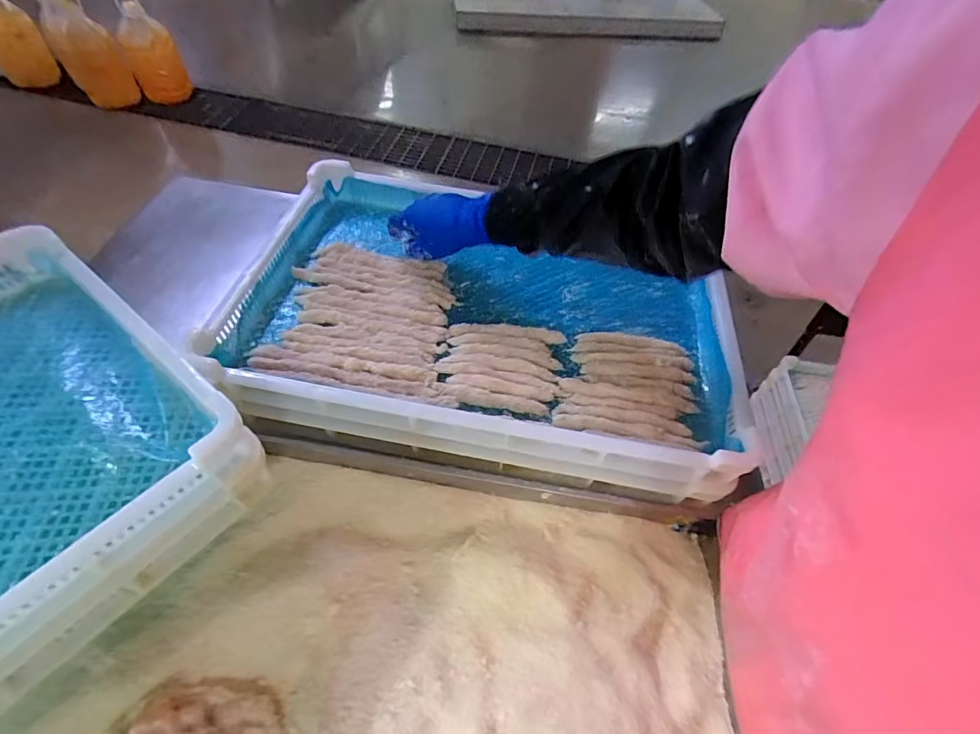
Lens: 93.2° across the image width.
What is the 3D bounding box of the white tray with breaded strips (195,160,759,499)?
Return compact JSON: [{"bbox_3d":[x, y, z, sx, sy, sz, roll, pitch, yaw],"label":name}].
[{"bbox_3d":[0.003,-0.071,0.583,0.593,0.088,0.384,10,52,8],"label":"white tray with breaded strips"}]

